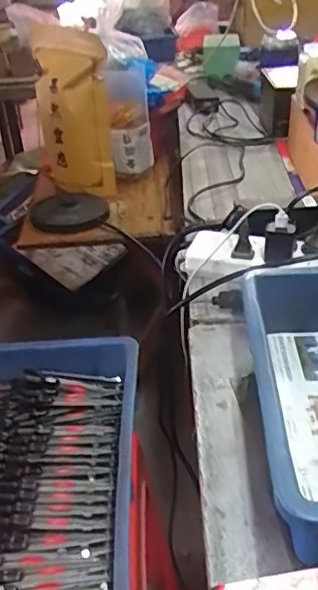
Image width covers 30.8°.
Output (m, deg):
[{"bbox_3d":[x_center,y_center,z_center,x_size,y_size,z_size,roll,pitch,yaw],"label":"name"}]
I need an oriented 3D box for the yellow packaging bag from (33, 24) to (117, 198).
[{"bbox_3d":[-0.169,-0.357,1.158,0.132,0.293,0.167,-11,34,-9],"label":"yellow packaging bag"}]

